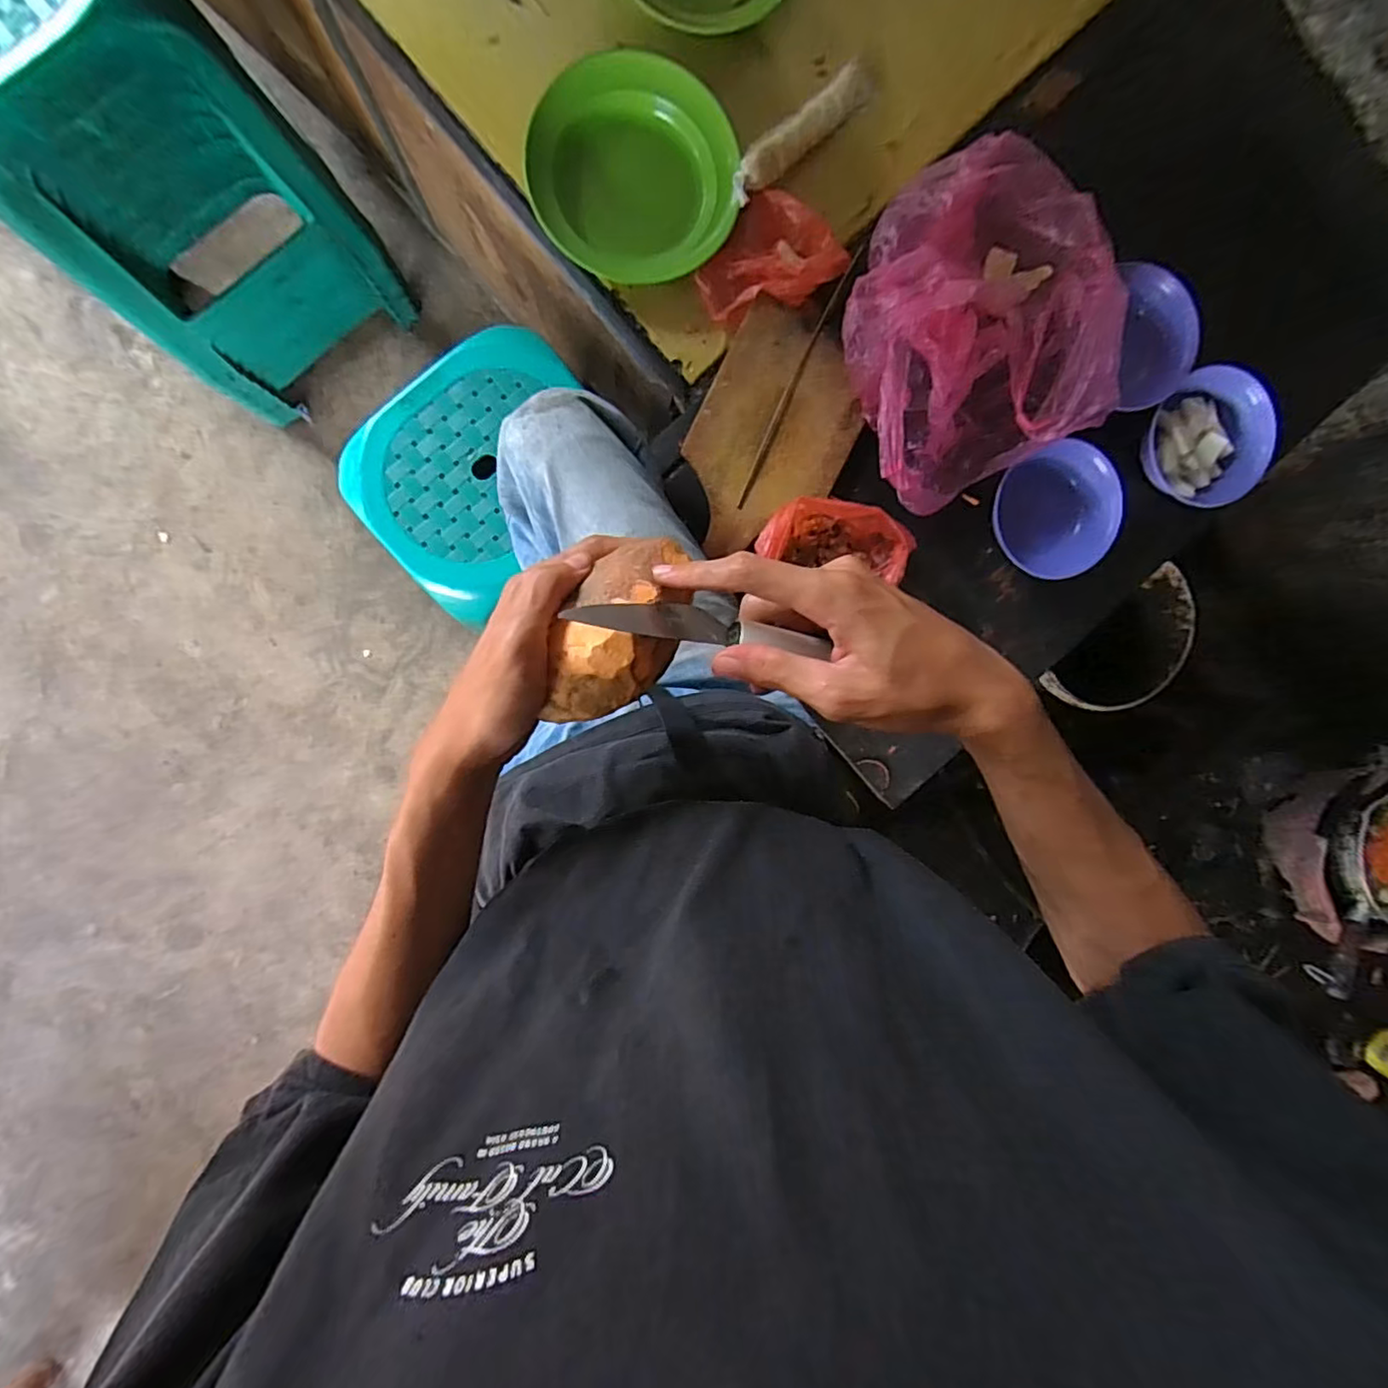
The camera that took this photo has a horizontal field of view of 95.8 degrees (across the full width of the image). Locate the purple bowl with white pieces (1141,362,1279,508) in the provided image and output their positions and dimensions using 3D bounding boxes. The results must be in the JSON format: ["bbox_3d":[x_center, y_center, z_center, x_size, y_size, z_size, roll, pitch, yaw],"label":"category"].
[{"bbox_3d":[0.563,-0.277,0.697,0.132,0.051,0.138,-1,98,-8],"label":"purple bowl with white pieces"}]

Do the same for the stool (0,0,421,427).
[{"bbox_3d":[-0.751,-0.711,0.909,0.331,0.611,0.373,36,91,-11],"label":"stool"}]

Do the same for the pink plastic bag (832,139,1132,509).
[{"bbox_3d":[0.284,-0.379,0.638,0.299,0.094,0.307,-24,100,-4],"label":"pink plastic bag"}]

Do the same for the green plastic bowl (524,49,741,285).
[{"bbox_3d":[-0.062,-0.528,0.632,0.200,0.043,0.180,2,96,-7],"label":"green plastic bowl"}]

